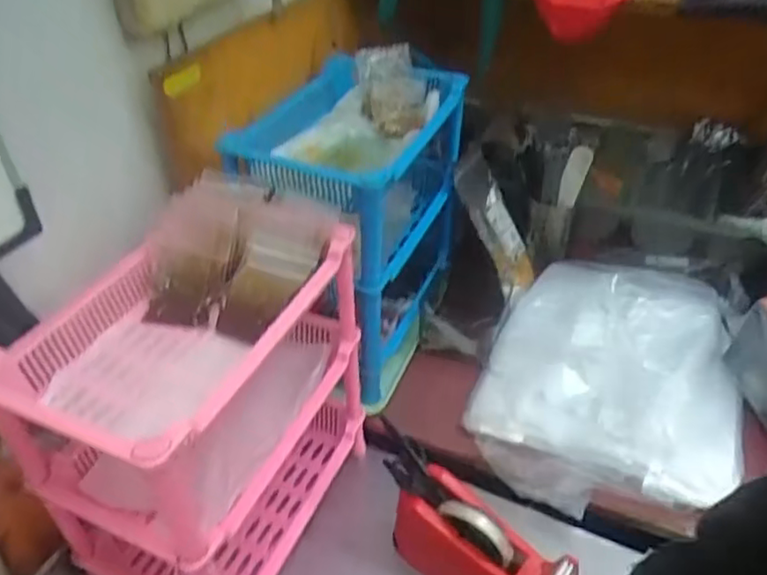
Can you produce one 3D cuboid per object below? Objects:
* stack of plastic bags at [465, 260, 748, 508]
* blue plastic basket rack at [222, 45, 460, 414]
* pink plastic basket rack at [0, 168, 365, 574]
[{"bbox_3d":[0.293,0.102,0.832,0.308,0.095,0.366,12,41,17],"label":"stack of plastic bags"},{"bbox_3d":[-0.029,-0.099,0.855,0.190,0.345,0.310,17,42,22],"label":"blue plastic basket rack"},{"bbox_3d":[-0.174,0.126,0.653,0.207,0.353,0.299,15,41,19],"label":"pink plastic basket rack"}]

